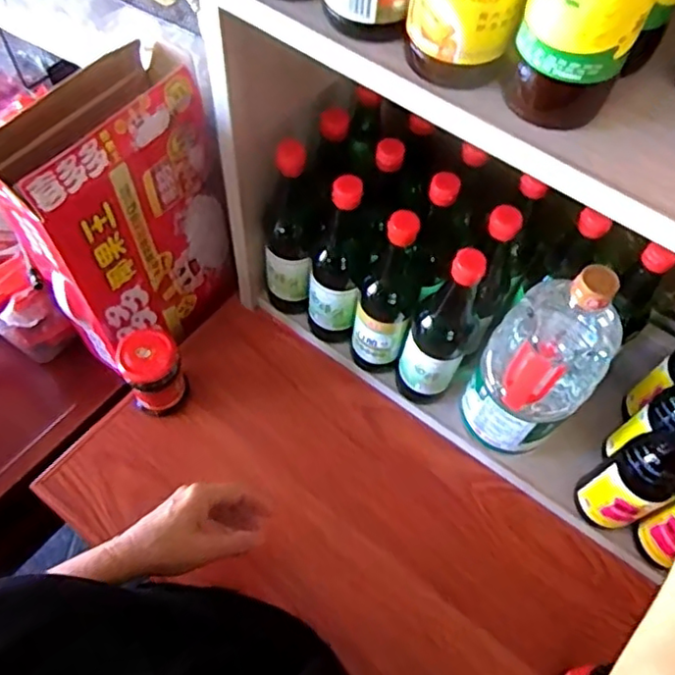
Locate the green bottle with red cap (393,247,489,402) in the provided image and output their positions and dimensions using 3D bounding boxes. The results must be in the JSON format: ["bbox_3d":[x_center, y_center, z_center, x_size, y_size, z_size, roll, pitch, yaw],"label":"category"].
[{"bbox_3d":[0.113,-0.003,0.682,0.069,0.279,0.069,23,61,10],"label":"green bottle with red cap"}]

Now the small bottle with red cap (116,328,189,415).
[{"bbox_3d":[-0.212,0.046,0.726,0.065,0.122,0.060,1,60,-2],"label":"small bottle with red cap"}]

